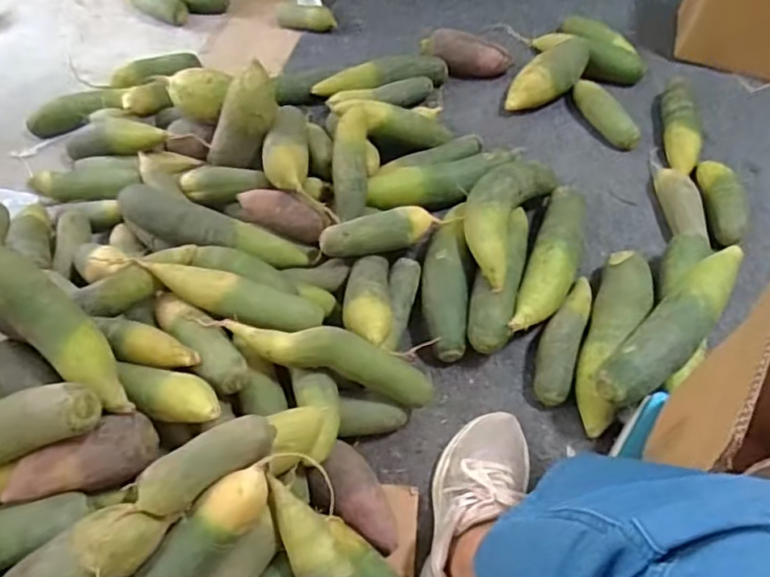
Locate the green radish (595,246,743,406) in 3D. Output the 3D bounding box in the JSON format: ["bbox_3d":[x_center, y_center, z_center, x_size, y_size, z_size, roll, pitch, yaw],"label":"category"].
[{"bbox_3d":[0.346,0.044,0.723,0.066,0.056,0.247,39,62,23],"label":"green radish"}]

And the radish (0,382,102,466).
[{"bbox_3d":[-0.354,0.139,0.582,0.206,0.055,0.044,-22,52,21],"label":"radish"}]

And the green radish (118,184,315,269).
[{"bbox_3d":[-0.233,-0.076,0.834,0.275,0.055,0.055,17,55,-5],"label":"green radish"}]

